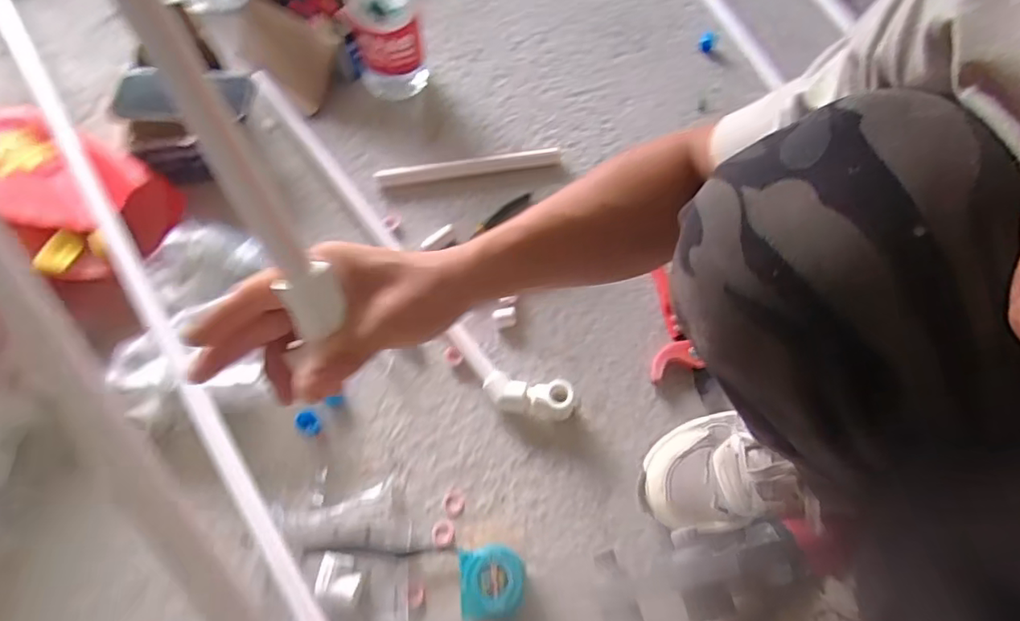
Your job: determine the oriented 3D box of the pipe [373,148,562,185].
[{"bbox_3d":[-0.052,-0.188,0.744,0.242,0.019,0.021,-9,66,-7],"label":"pipe"}]

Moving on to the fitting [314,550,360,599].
[{"bbox_3d":[-0.161,0.250,0.534,0.037,0.019,0.037,8,65,0],"label":"fitting"}]

